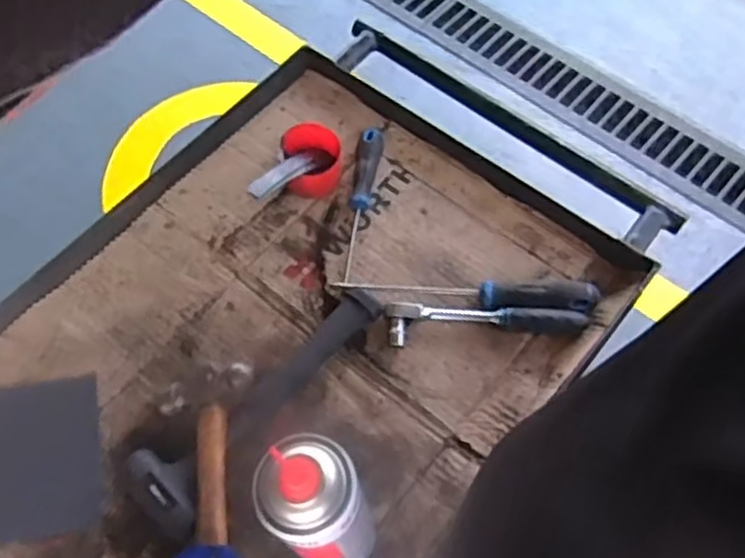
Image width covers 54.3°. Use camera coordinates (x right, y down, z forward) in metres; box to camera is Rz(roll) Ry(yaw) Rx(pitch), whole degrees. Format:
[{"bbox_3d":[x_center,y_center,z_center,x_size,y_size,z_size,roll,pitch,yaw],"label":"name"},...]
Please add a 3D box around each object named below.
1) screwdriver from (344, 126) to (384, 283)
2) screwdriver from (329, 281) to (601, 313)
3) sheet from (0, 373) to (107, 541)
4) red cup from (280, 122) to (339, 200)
[{"bbox_3d":[-0.013,-0.081,0.761,0.025,0.020,0.170,9,79,6],"label":"screwdriver"},{"bbox_3d":[0.091,0.015,0.709,0.250,0.028,0.034,2,64,3],"label":"screwdriver"},{"bbox_3d":[-0.308,0.162,0.662,0.119,0.006,0.141,-10,67,-7],"label":"sheet"},{"bbox_3d":[-0.064,-0.126,0.769,0.057,0.052,0.060,-1,64,1],"label":"red cup"}]

